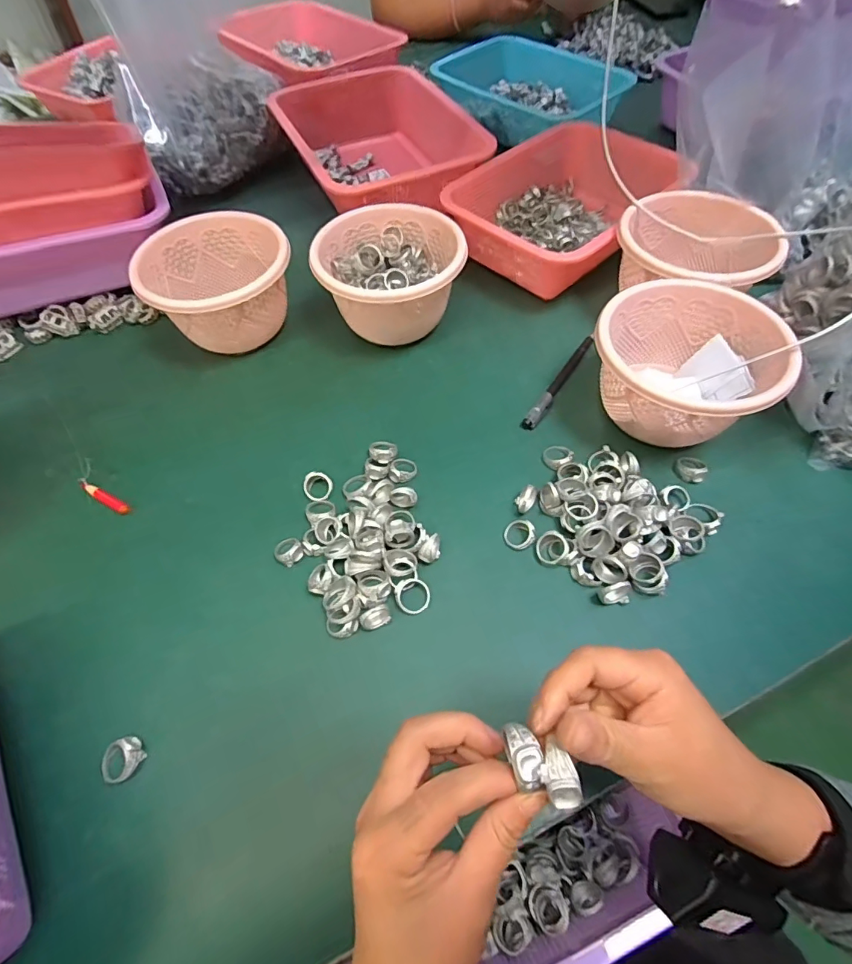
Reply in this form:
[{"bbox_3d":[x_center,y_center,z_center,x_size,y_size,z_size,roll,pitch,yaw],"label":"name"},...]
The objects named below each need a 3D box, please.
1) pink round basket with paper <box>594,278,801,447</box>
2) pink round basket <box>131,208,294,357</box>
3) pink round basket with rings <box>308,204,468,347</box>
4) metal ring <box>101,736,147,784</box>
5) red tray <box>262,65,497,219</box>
[{"bbox_3d":[0.215,-0.093,0.410,0.141,0.087,0.138,-1,60,1],"label":"pink round basket with paper"},{"bbox_3d":[-0.212,-0.206,0.489,0.139,0.073,0.133,-1,60,1],"label":"pink round basket"},{"bbox_3d":[-0.039,-0.214,0.495,0.147,0.078,0.131,-20,58,-11],"label":"pink round basket with rings"},{"bbox_3d":[-0.197,0.180,0.307,0.025,0.009,0.025,-1,60,1],"label":"metal ring"},{"bbox_3d":[-0.074,-0.465,0.661,0.225,0.089,0.298,-23,58,-12],"label":"red tray"}]

